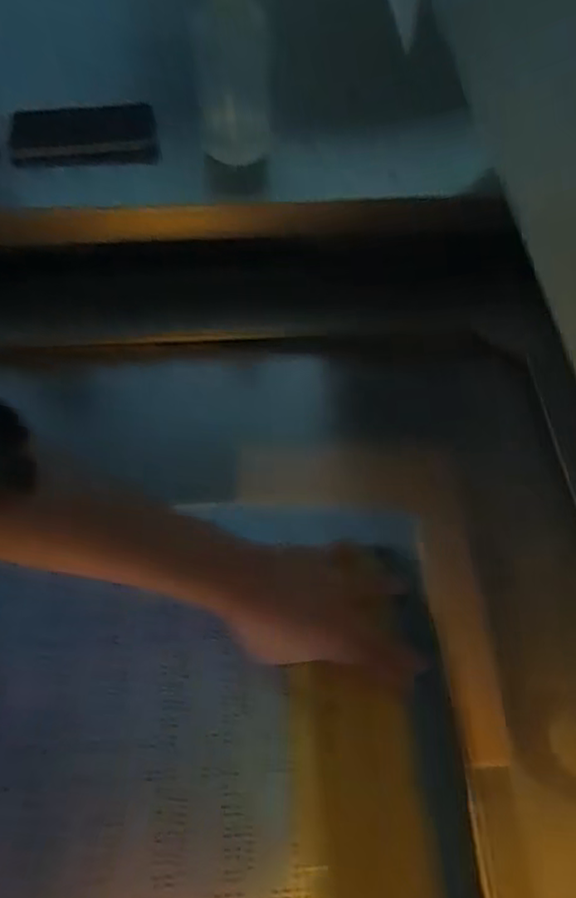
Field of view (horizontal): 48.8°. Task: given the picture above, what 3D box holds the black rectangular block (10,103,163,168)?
[{"bbox_3d":[-0.225,-0.351,0.707,0.157,0.019,0.098,-3,60,-2],"label":"black rectangular block"}]

